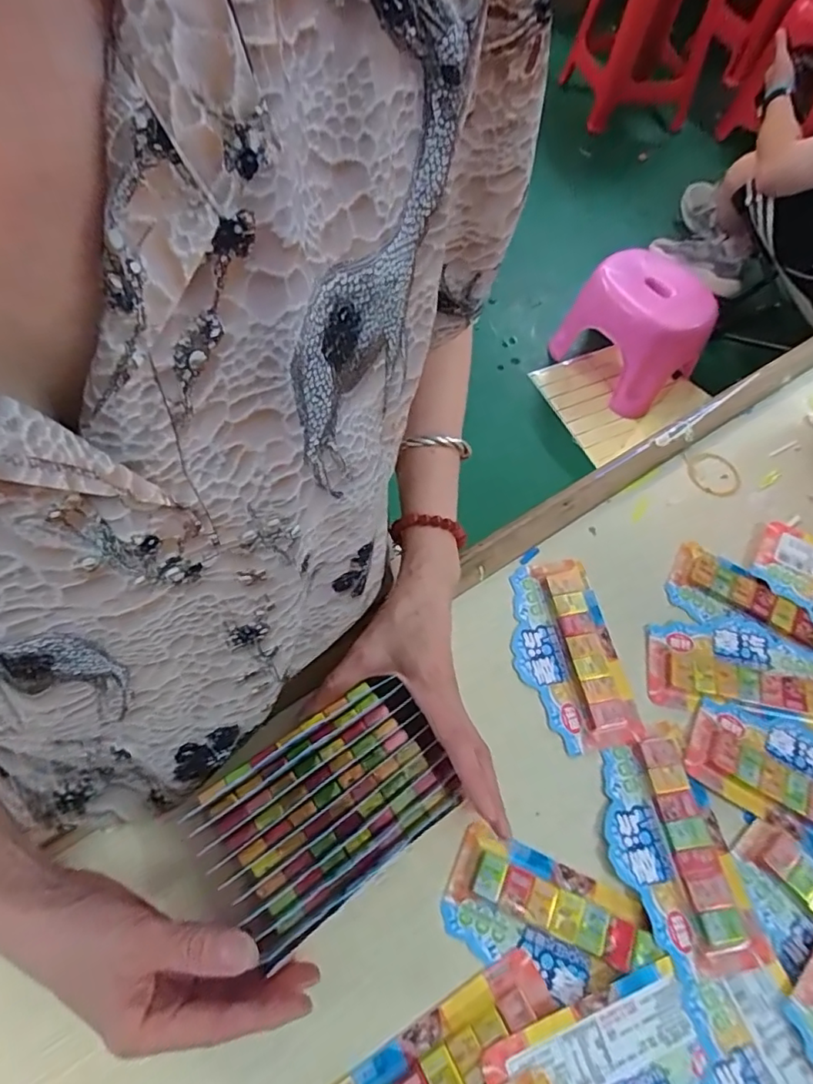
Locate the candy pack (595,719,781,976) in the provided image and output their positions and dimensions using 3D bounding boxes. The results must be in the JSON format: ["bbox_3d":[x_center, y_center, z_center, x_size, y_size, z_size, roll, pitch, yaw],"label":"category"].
[{"bbox_3d":[0.173,0.197,0.367,0.077,0.010,0.138,-10,61,-9],"label":"candy pack"}]

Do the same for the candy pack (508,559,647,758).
[{"bbox_3d":[0.122,0.082,0.427,0.077,0.010,0.142,-9,61,-8],"label":"candy pack"}]

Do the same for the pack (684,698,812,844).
[{"bbox_3d":[0.272,0.165,0.397,0.140,0.012,0.072,28,63,13],"label":"pack"}]

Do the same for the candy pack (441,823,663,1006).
[{"bbox_3d":[0.085,0.234,0.347,0.122,0.013,0.065,26,62,12],"label":"candy pack"}]

